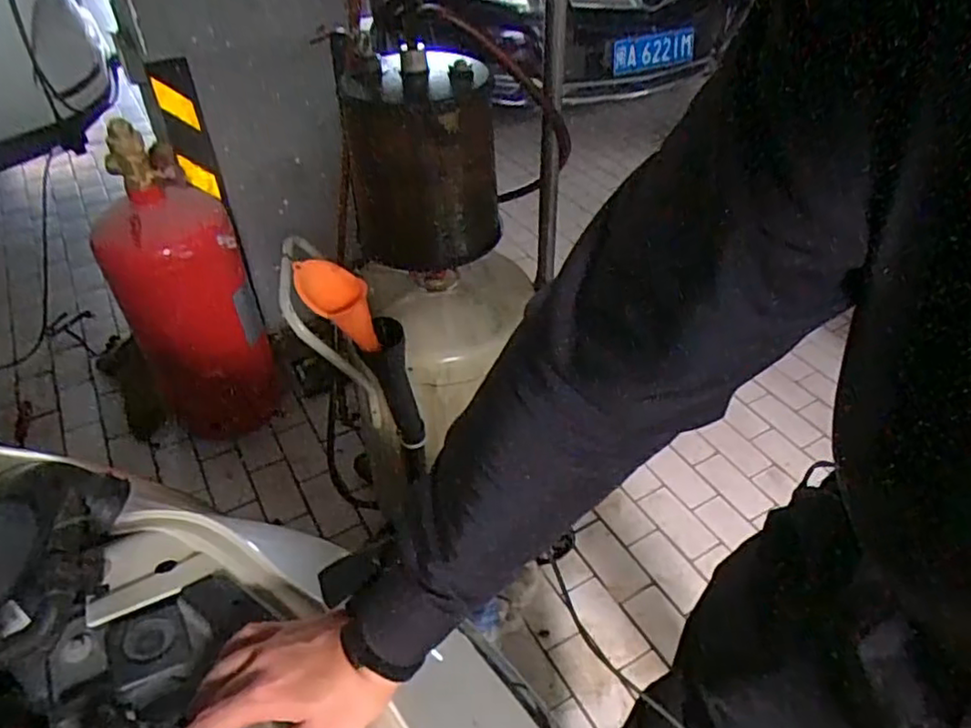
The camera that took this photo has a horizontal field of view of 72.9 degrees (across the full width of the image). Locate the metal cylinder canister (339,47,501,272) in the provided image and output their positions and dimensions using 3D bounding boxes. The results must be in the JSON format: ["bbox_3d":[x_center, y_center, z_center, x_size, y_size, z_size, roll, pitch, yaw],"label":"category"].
[{"bbox_3d":[-0.099,-0.331,1.105,0.237,0.321,0.230,-4,42,-4],"label":"metal cylinder canister"}]

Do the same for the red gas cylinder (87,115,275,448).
[{"bbox_3d":[-0.792,-0.143,1.778,0.337,0.951,0.297,-26,48,-26],"label":"red gas cylinder"}]

